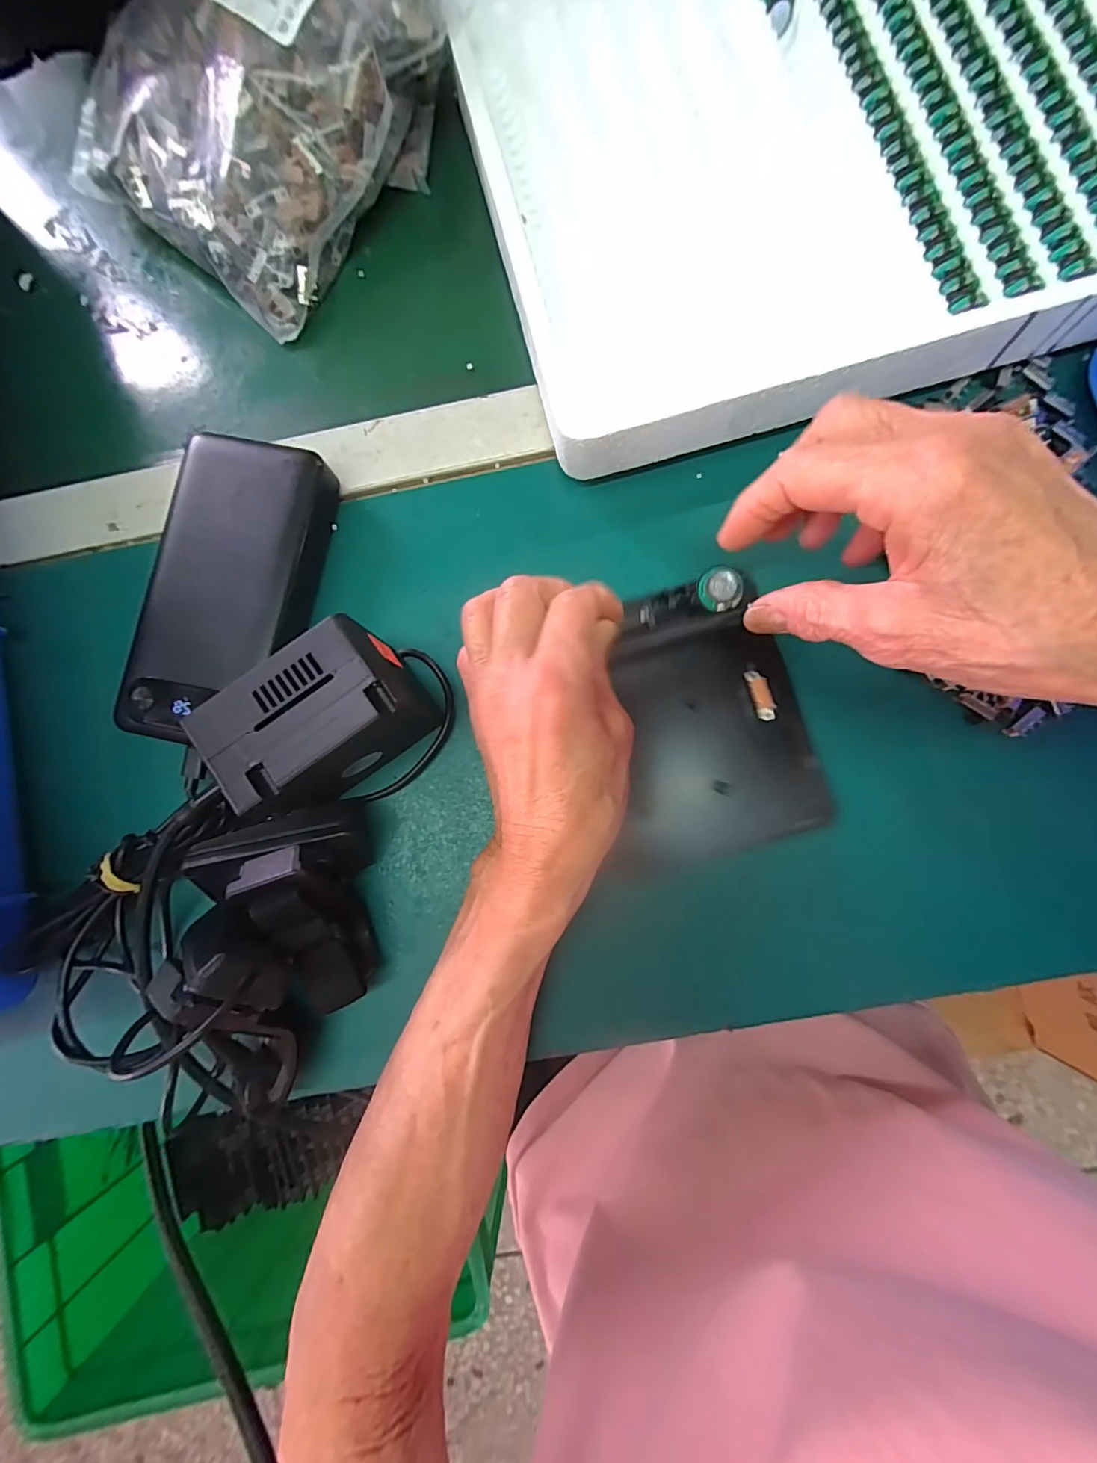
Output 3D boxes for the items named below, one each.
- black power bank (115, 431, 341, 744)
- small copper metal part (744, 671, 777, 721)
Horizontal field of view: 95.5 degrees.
[{"bbox_3d":[-0.161,-0.069,0.254,0.074,0.035,0.147,9,85,5],"label":"black power bank"},{"bbox_3d":[0.103,-0.018,0.242,0.008,0.007,0.025,-19,83,2],"label":"small copper metal part"}]

